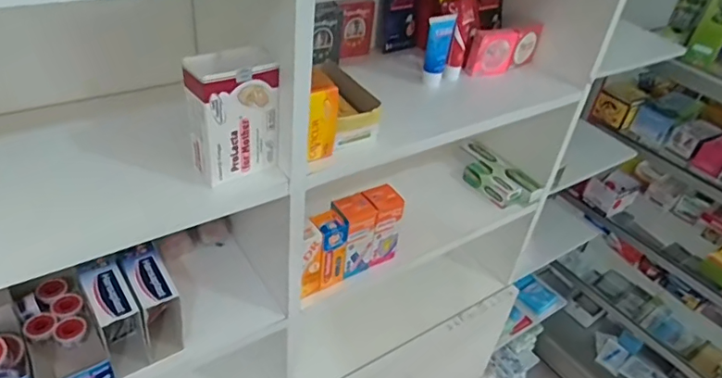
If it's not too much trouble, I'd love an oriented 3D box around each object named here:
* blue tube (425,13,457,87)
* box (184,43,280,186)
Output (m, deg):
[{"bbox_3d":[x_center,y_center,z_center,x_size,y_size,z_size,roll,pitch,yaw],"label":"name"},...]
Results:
[{"bbox_3d":[0.107,-0.194,0.723,0.032,0.094,0.033,13,37,8],"label":"blue tube"},{"bbox_3d":[-0.126,-0.070,0.505,0.084,0.114,0.045,-25,47,-35],"label":"box"}]

